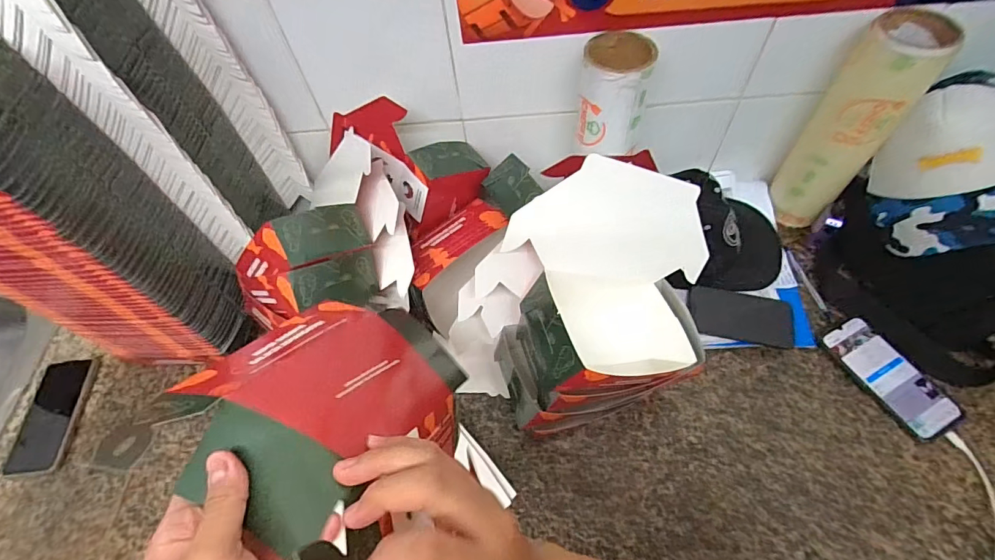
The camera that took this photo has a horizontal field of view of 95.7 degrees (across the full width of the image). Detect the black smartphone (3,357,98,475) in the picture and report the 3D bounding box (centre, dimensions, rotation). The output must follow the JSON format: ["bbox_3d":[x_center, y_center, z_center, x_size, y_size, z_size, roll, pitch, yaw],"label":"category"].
[{"bbox_3d":[-0.665,0.202,0.671,0.084,0.015,0.164,-4,59,2],"label":"black smartphone"}]

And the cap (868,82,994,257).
[{"bbox_3d":[0.597,-0.147,0.605,0.159,0.125,0.213,-16,83,38],"label":"cap"}]

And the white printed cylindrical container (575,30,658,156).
[{"bbox_3d":[0.148,-0.235,0.583,0.084,0.128,0.089,8,59,10],"label":"white printed cylindrical container"}]

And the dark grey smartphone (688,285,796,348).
[{"bbox_3d":[0.359,0.053,0.666,0.146,0.016,0.078,5,70,8],"label":"dark grey smartphone"}]

